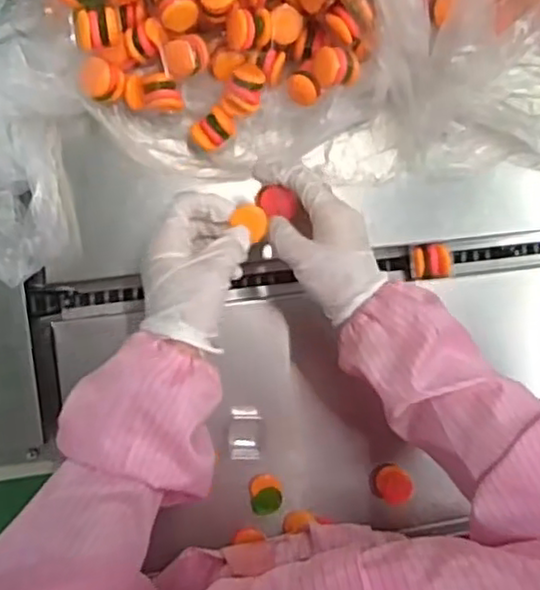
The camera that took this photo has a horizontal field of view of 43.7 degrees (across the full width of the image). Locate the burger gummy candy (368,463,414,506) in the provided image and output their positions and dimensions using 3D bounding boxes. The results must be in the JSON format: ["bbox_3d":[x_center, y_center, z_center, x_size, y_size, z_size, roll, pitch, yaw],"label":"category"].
[{"bbox_3d":[0.109,0.170,0.611,0.033,0.023,0.032,21,89,-8],"label":"burger gummy candy"}]

